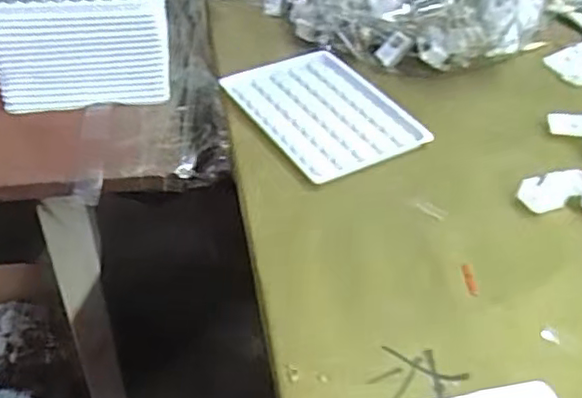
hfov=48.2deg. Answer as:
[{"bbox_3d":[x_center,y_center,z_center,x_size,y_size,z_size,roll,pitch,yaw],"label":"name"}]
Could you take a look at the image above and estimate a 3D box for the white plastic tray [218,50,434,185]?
[{"bbox_3d":[0.021,-0.063,0.451,0.095,0.010,0.126,-18,47,-24],"label":"white plastic tray"}]

